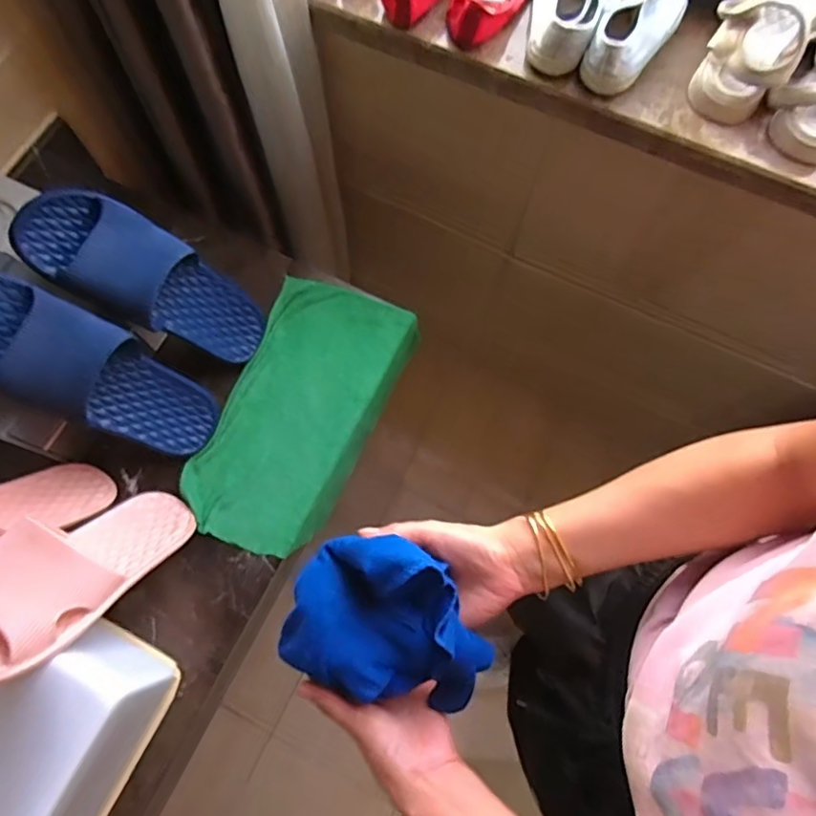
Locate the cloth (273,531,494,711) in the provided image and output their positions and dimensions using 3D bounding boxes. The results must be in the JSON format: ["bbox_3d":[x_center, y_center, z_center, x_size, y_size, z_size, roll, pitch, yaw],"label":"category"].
[{"bbox_3d":[-0.011,0.149,0.382,0.143,0.076,0.096,15,73,4],"label":"cloth"}]

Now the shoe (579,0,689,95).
[{"bbox_3d":[0.241,-0.405,0.575,0.076,0.053,0.180,28,74,8],"label":"shoe"}]

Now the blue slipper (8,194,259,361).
[{"bbox_3d":[-0.270,-0.135,0.607,0.077,0.270,0.109,-3,68,35],"label":"blue slipper"}]

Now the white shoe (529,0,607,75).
[{"bbox_3d":[0.171,-0.430,0.575,0.080,0.050,0.164,15,73,4],"label":"white shoe"}]

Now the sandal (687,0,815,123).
[{"bbox_3d":[0.359,-0.378,0.552,0.089,0.084,0.172,39,76,11],"label":"sandal"}]

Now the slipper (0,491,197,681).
[{"bbox_3d":[-0.318,0.148,0.524,0.106,0.261,0.091,34,115,10],"label":"slipper"}]

